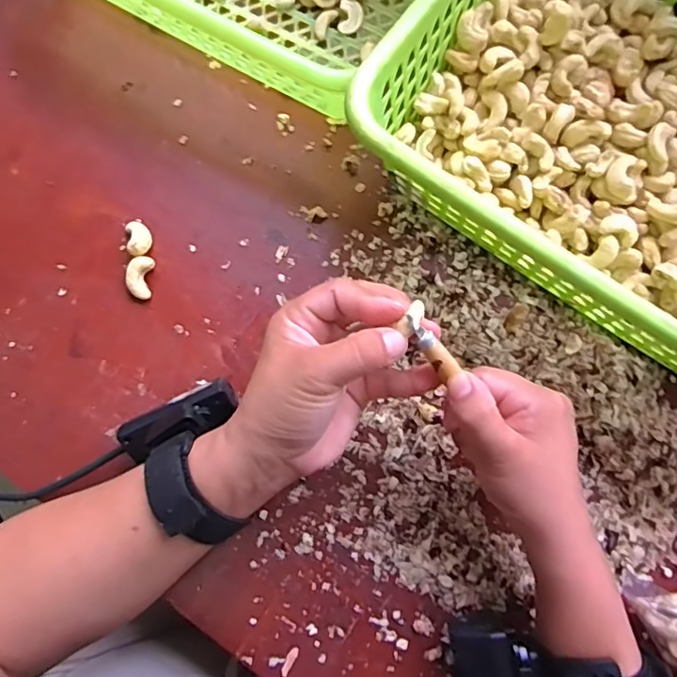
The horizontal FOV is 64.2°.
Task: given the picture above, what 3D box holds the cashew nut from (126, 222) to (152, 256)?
[{"bbox_3d":[-0.138,-0.069,0.376,0.015,0.014,0.025,-9,77,-3],"label":"cashew nut"}]

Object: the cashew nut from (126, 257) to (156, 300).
[{"bbox_3d":[-0.137,-0.042,0.370,0.015,0.013,0.029,6,77,0],"label":"cashew nut"}]

